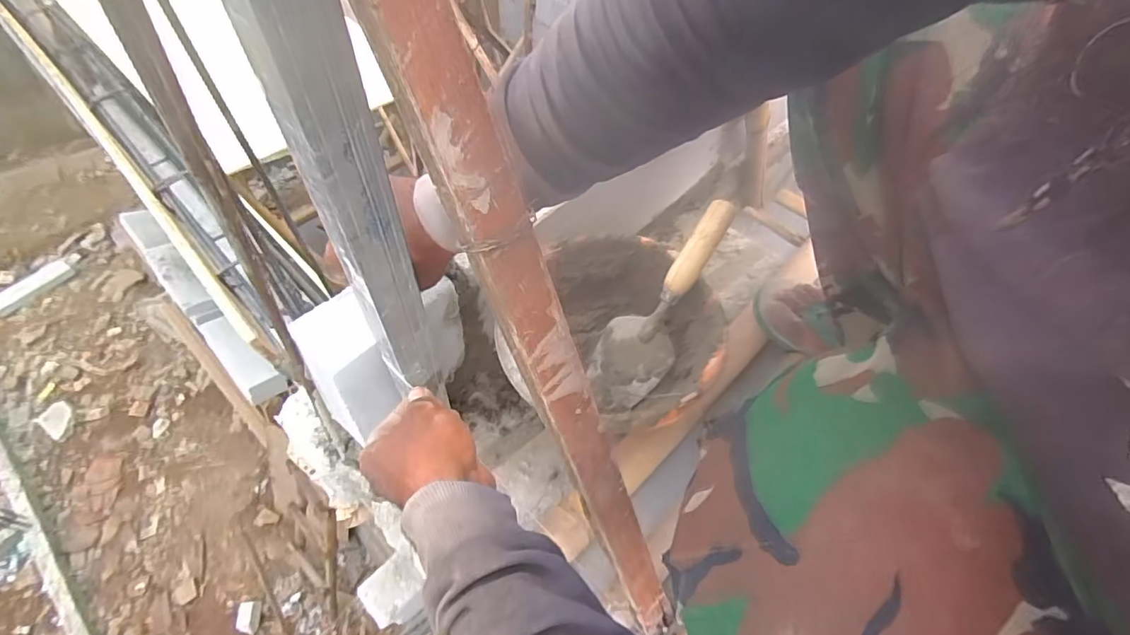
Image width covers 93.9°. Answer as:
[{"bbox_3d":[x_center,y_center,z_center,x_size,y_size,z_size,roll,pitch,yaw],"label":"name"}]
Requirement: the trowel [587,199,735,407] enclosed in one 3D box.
[{"bbox_3d":[0.116,-0.015,0.629,0.085,0.045,0.268,33,101,16],"label":"trowel"}]

